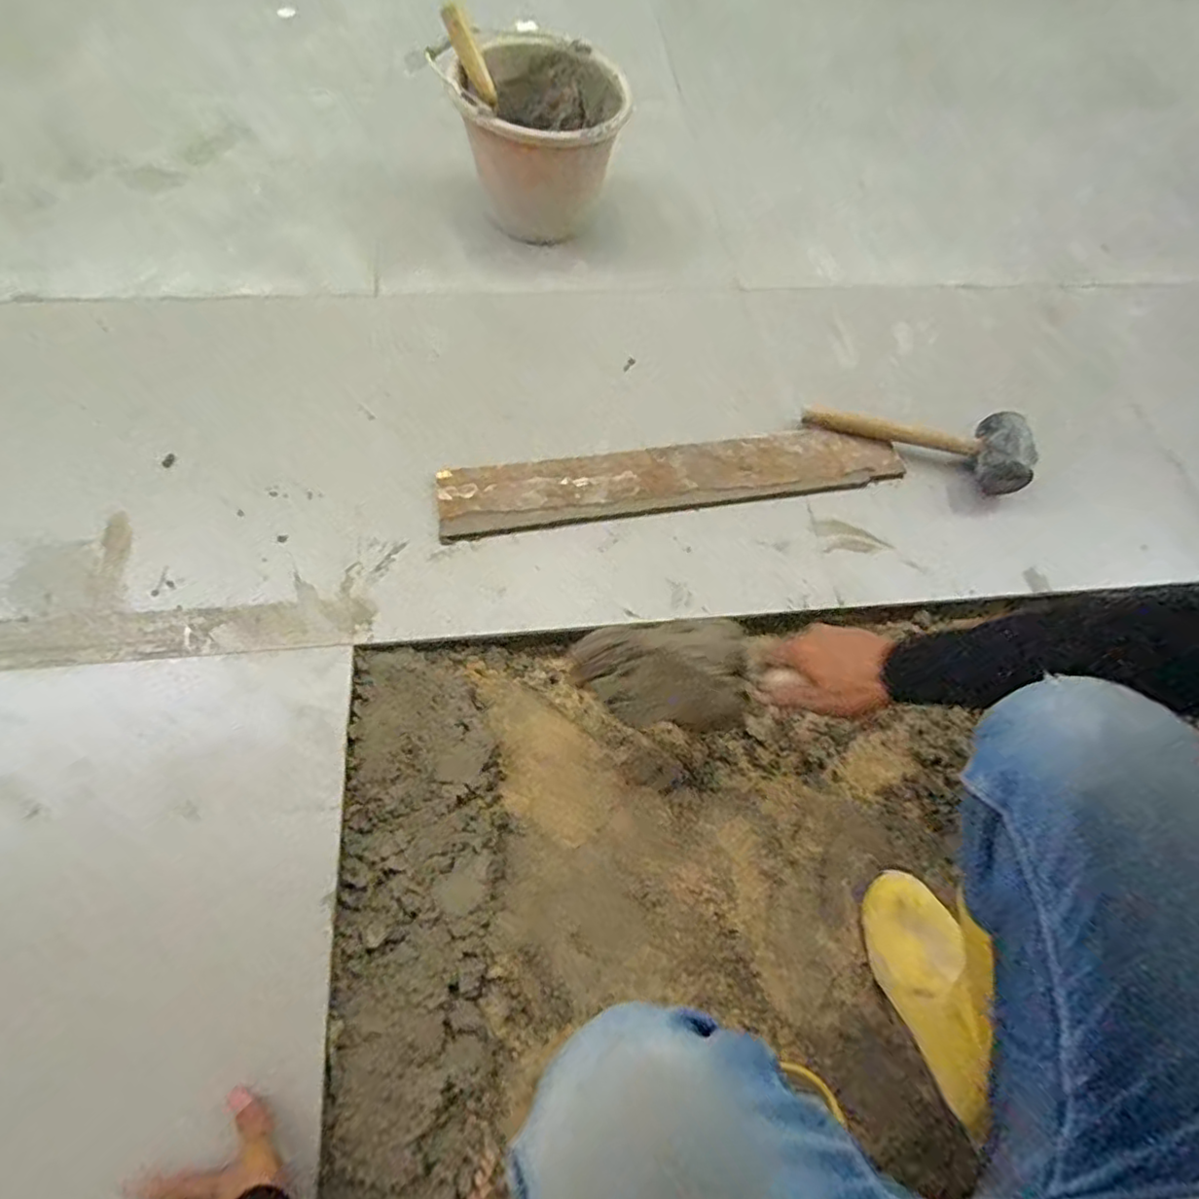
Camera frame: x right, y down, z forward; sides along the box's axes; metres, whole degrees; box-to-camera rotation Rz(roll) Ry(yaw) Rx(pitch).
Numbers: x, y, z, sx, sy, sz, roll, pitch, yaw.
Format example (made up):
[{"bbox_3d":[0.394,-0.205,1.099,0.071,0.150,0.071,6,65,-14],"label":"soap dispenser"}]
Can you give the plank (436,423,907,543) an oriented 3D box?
[{"bbox_3d":[0.103,-0.172,0.868,0.629,0.017,0.114,-10,65,-9],"label":"plank"}]

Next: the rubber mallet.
[{"bbox_3d":[0.450,-0.243,0.890,0.309,0.065,0.105,21,64,6],"label":"rubber mallet"}]

